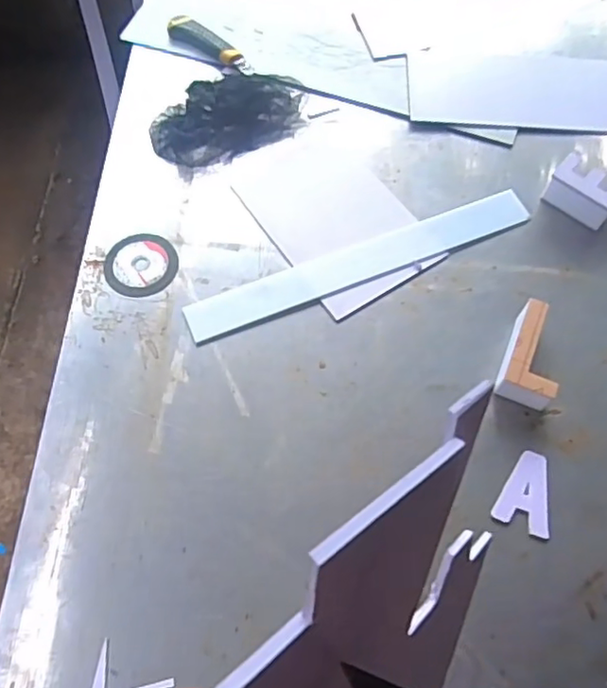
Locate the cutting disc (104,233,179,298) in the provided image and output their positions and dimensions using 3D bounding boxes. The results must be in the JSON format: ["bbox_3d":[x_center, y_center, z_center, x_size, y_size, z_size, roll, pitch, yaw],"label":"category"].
[{"bbox_3d":[-0.199,-0.098,0.741,0.085,0.006,0.089,1,63,-2],"label":"cutting disc"}]

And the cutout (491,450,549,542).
[{"bbox_3d":[0.234,0.152,0.622,0.054,0.006,0.080,24,65,9],"label":"cutout"}]

